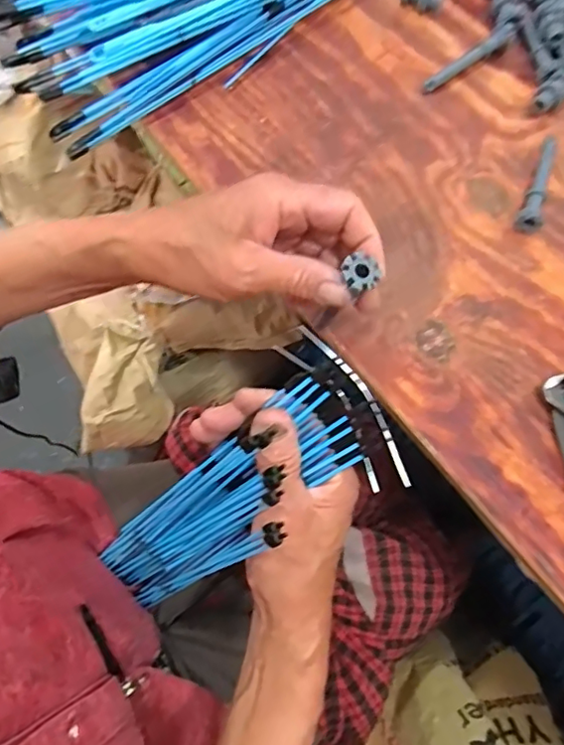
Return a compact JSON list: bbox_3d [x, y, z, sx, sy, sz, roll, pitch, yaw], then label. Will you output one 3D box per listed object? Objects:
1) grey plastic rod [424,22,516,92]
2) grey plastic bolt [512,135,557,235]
[{"bbox_3d":[0.165,-0.276,0.485,0.104,0.009,0.011,-35,76,-15],"label":"grey plastic rod"},{"bbox_3d":[0.210,-0.155,0.444,0.019,0.025,0.103,25,71,5],"label":"grey plastic bolt"}]

